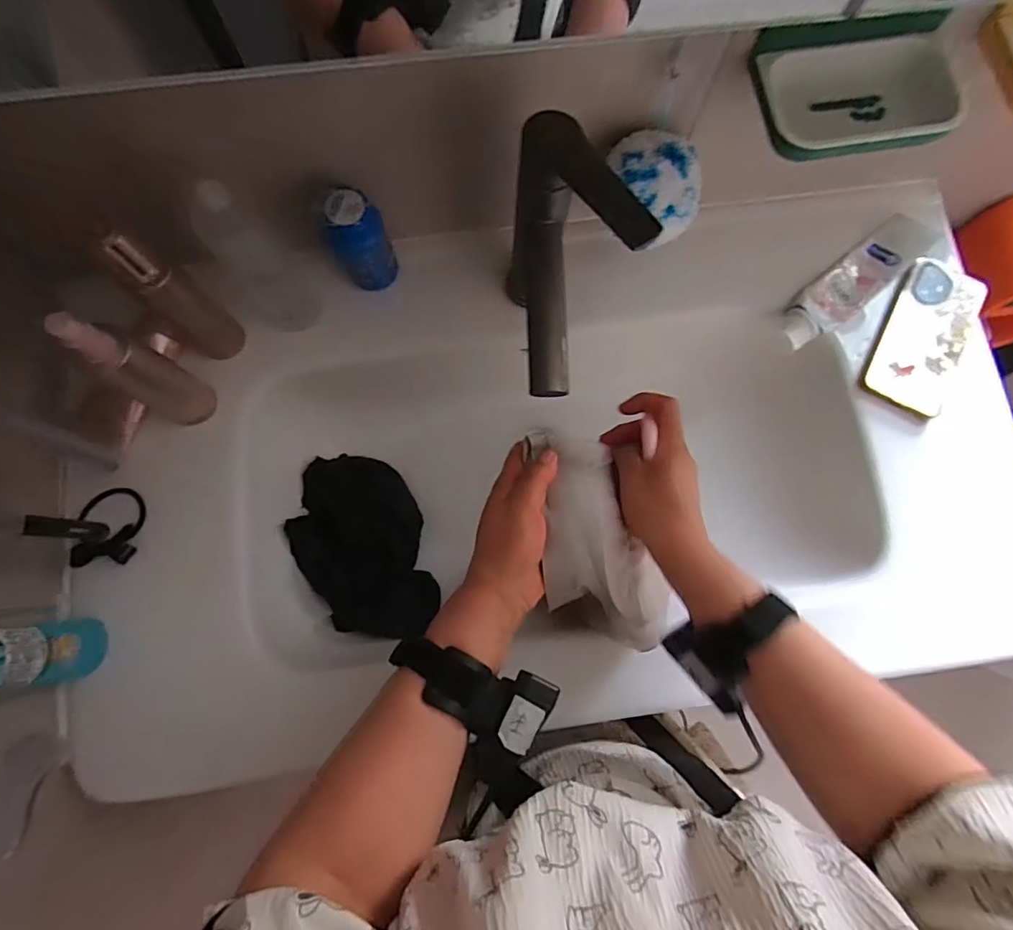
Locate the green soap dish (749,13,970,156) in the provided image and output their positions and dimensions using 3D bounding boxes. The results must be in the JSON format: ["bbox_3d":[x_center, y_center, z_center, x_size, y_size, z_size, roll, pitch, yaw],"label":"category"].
[{"bbox_3d":[0.253,-0.267,0.384,0.137,0.034,0.096,-11,80,-3],"label":"green soap dish"}]

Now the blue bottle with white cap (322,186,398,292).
[{"bbox_3d":[-0.129,-0.198,0.484,0.043,0.113,0.039,-2,80,-2],"label":"blue bottle with white cap"}]

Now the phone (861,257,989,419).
[{"bbox_3d":[0.420,-0.134,0.526,0.077,0.008,0.167,27,80,4],"label":"phone"}]

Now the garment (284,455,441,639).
[{"bbox_3d":[-0.153,0.086,0.564,0.128,0.026,0.197,-17,84,-21],"label":"garment"}]

